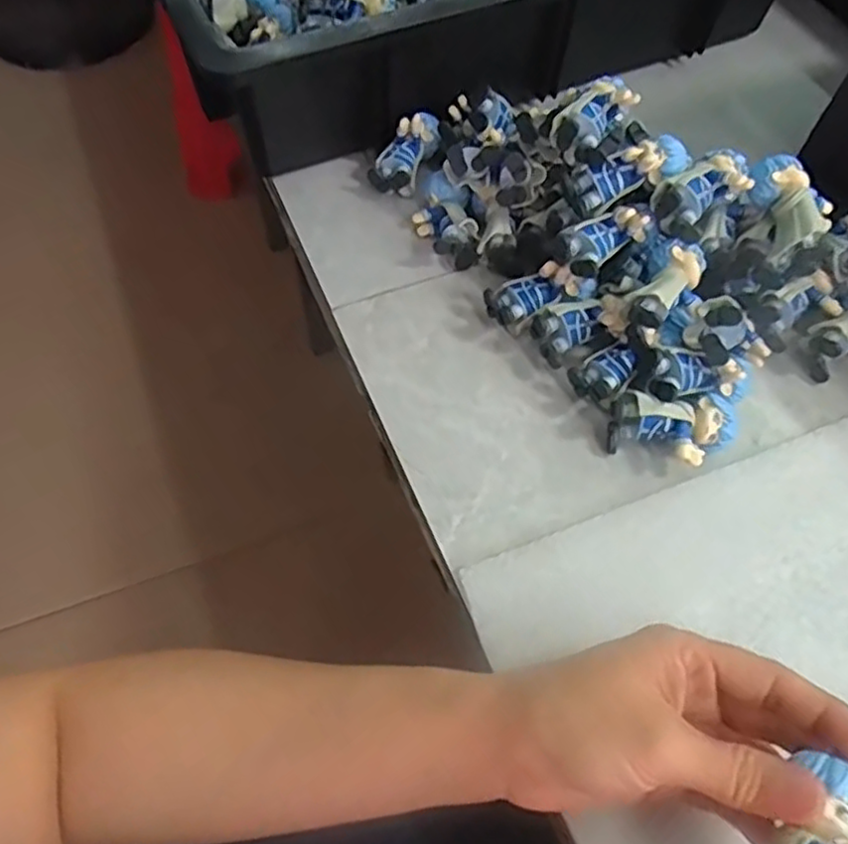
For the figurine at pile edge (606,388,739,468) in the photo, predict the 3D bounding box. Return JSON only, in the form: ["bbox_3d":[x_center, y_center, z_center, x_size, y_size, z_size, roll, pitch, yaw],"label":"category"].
[{"bbox_3d":[0.123,0.006,0.345,0.059,0.028,0.031,7,60,2],"label":"figurine at pile edge"}]

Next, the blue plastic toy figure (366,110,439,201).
[{"bbox_3d":[-0.010,-0.168,0.429,0.025,0.026,0.055,32,83,13],"label":"blue plastic toy figure"}]

